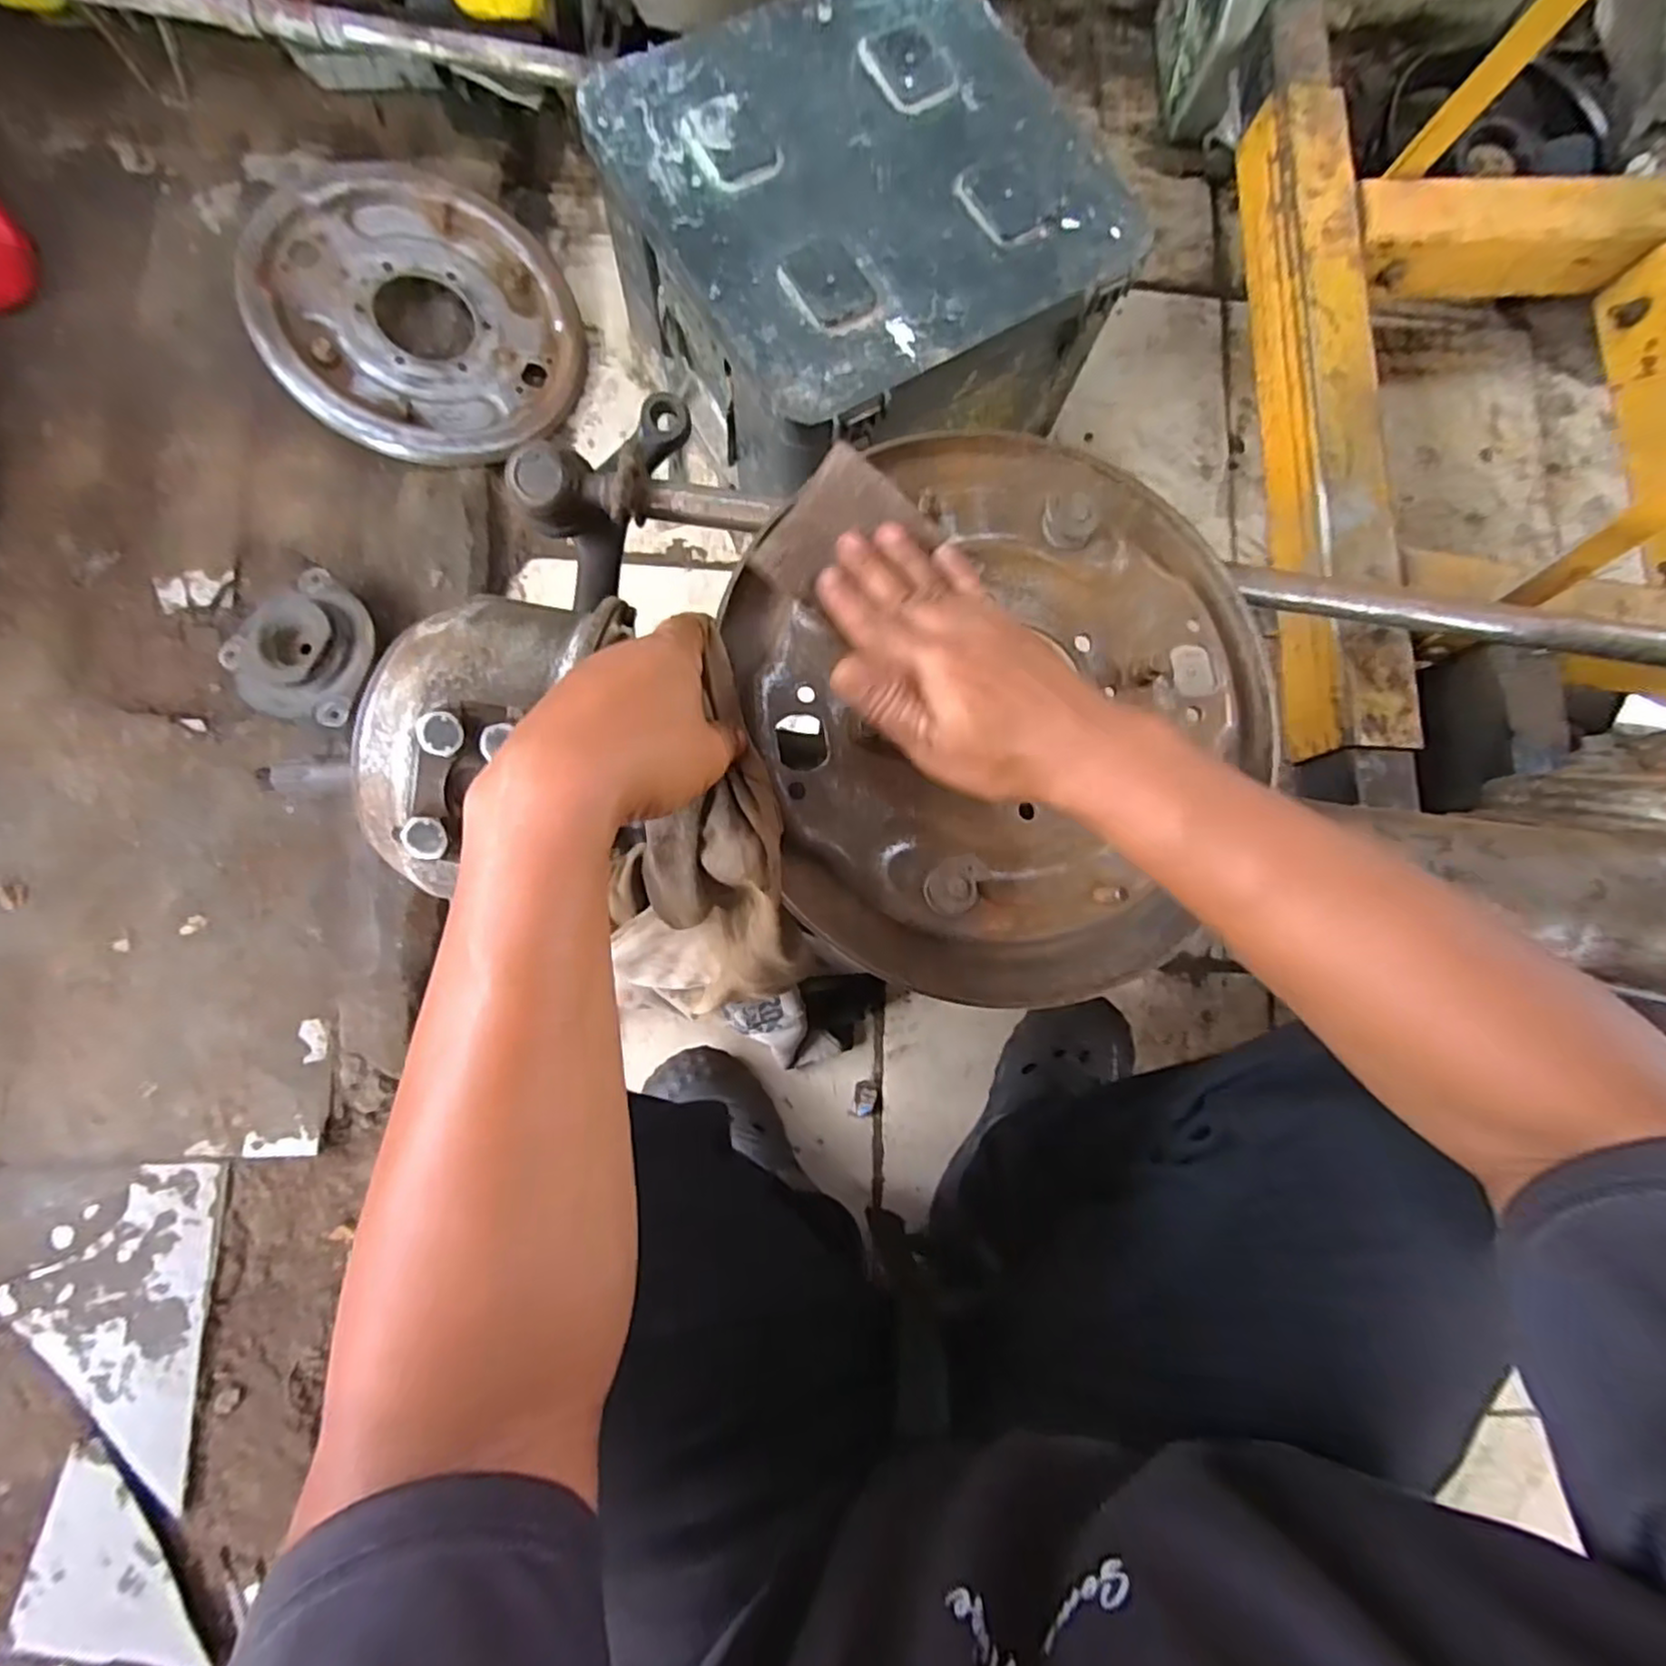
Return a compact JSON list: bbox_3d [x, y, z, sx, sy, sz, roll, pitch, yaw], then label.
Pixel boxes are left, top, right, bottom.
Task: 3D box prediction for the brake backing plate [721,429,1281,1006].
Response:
[{"bbox_3d":[0.096,-0.068,0.373,0.279,0.033,0.302,1,82,-6],"label":"brake backing plate"}]

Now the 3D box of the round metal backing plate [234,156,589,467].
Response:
[{"bbox_3d":[-0.417,-0.537,0.733,0.296,0.025,0.311,1,88,-25],"label":"round metal backing plate"}]

